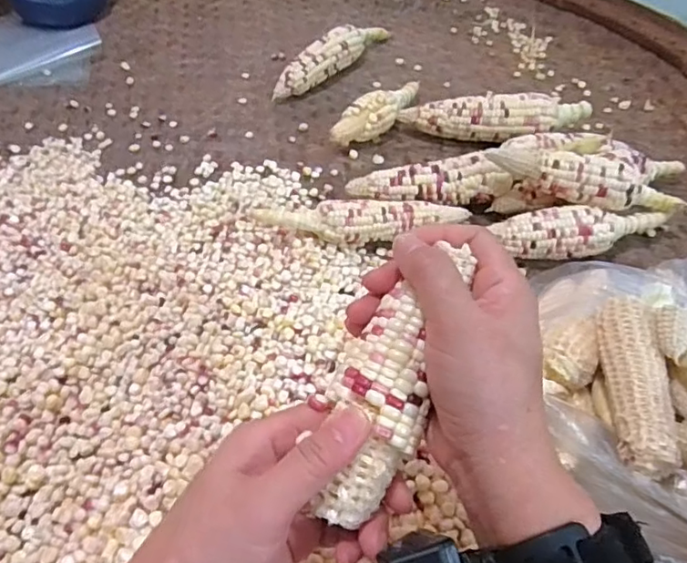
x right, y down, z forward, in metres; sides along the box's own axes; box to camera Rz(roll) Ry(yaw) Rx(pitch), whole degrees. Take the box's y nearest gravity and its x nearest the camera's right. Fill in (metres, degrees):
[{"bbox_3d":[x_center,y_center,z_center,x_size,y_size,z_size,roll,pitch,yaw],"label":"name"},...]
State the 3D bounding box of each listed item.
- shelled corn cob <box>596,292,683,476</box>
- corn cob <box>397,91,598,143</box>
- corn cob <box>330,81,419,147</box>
[{"bbox_3d":[0.178,0.064,0.346,0.031,0.042,0.108,5,47,7],"label":"shelled corn cob"},{"bbox_3d":[0.183,-0.193,0.675,0.227,0.050,0.042,0,46,0],"label":"corn cob"},{"bbox_3d":[0.049,-0.210,0.697,0.044,0.048,0.172,25,51,22],"label":"corn cob"}]

